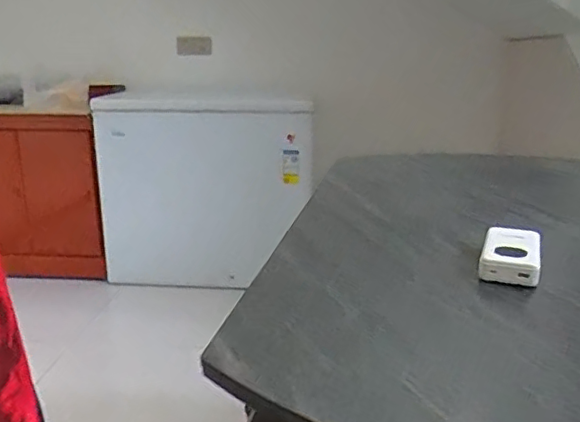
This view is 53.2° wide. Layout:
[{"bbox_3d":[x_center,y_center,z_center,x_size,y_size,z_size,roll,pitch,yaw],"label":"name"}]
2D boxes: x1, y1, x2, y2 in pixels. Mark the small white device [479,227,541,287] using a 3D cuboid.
[{"bbox_3d":[0.281,0.055,0.738,0.067,0.034,0.136,7,18,21],"label":"small white device"}]

